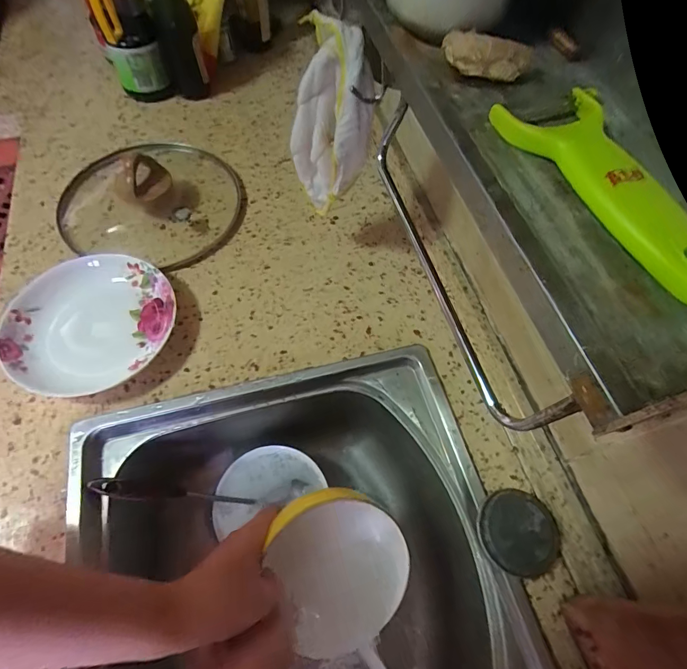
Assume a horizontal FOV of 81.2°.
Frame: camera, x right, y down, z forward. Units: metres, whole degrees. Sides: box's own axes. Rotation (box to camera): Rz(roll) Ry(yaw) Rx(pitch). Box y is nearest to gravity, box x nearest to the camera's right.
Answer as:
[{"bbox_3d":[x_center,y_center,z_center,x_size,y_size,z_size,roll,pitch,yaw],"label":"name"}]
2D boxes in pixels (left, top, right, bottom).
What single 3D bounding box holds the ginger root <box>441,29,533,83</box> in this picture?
[{"bbox_3d":[0.092,-0.179,0.254,0.056,0.018,0.028,10,62,2],"label":"ginger root"}]

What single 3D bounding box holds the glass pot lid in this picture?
[{"bbox_3d":[-0.291,-0.223,0.594,0.268,0.062,0.245,1,62,-2],"label":"glass pot lid"}]

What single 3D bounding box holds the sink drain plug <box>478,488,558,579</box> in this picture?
[{"bbox_3d":[0.183,0.206,0.418,0.081,0.026,0.078,1,62,-2],"label":"sink drain plug"}]

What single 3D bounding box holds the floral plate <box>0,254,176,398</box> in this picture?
[{"bbox_3d":[-0.321,-0.018,0.505,0.194,0.031,0.193,1,62,-2],"label":"floral plate"}]

